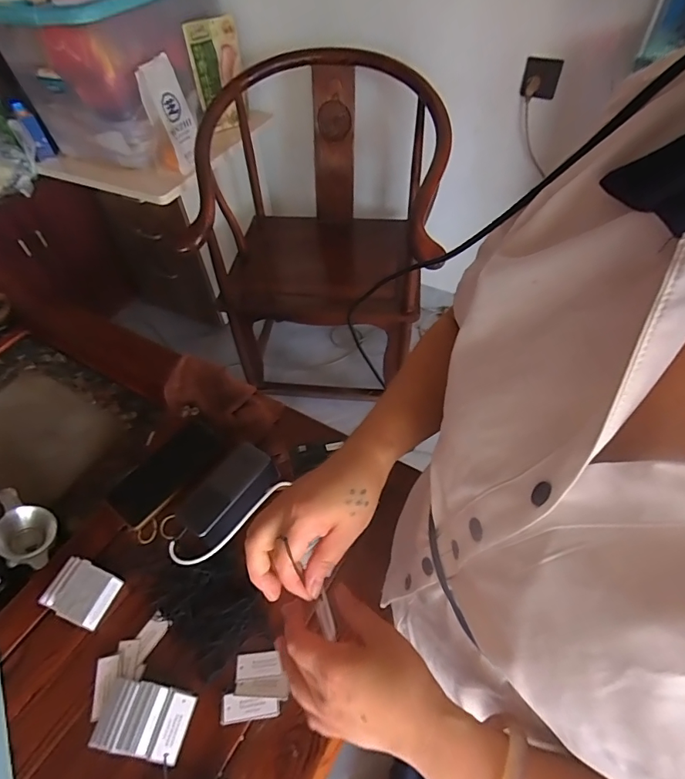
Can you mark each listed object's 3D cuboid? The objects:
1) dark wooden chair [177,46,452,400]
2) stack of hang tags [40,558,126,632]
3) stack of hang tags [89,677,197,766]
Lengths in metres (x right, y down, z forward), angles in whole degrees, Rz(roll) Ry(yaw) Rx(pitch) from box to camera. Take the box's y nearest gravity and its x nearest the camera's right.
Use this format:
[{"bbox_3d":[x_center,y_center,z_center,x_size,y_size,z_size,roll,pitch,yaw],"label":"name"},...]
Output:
[{"bbox_3d":[-0.061,-0.489,1.444,0.694,0.825,0.690,5,52,7],"label":"dark wooden chair"},{"bbox_3d":[-0.316,0.243,0.542,0.077,0.022,0.059,18,54,16],"label":"stack of hang tags"},{"bbox_3d":[-0.205,0.340,0.464,0.090,0.015,0.060,7,52,8],"label":"stack of hang tags"}]

